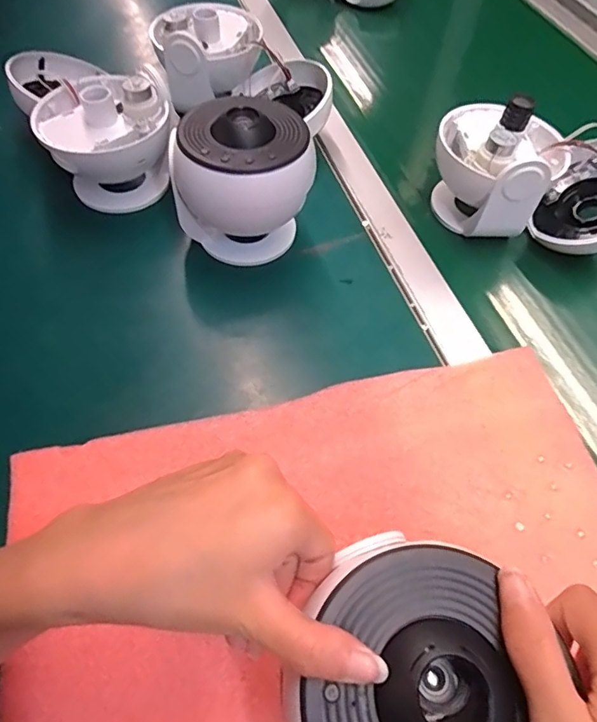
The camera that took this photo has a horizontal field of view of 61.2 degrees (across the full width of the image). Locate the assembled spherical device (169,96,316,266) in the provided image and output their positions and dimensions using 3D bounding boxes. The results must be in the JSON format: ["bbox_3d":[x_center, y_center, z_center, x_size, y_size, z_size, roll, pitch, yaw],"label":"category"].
[{"bbox_3d":[-0.046,-0.151,0.442,0.099,0.119,0.095,-38,67,-22],"label":"assembled spherical device"}]

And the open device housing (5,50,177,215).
[{"bbox_3d":[-0.179,-0.209,0.483,0.118,0.105,0.113,-21,62,-15],"label":"open device housing"}]

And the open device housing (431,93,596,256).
[{"bbox_3d":[0.225,-0.172,0.472,0.200,0.107,0.125,20,60,9],"label":"open device housing"}]

